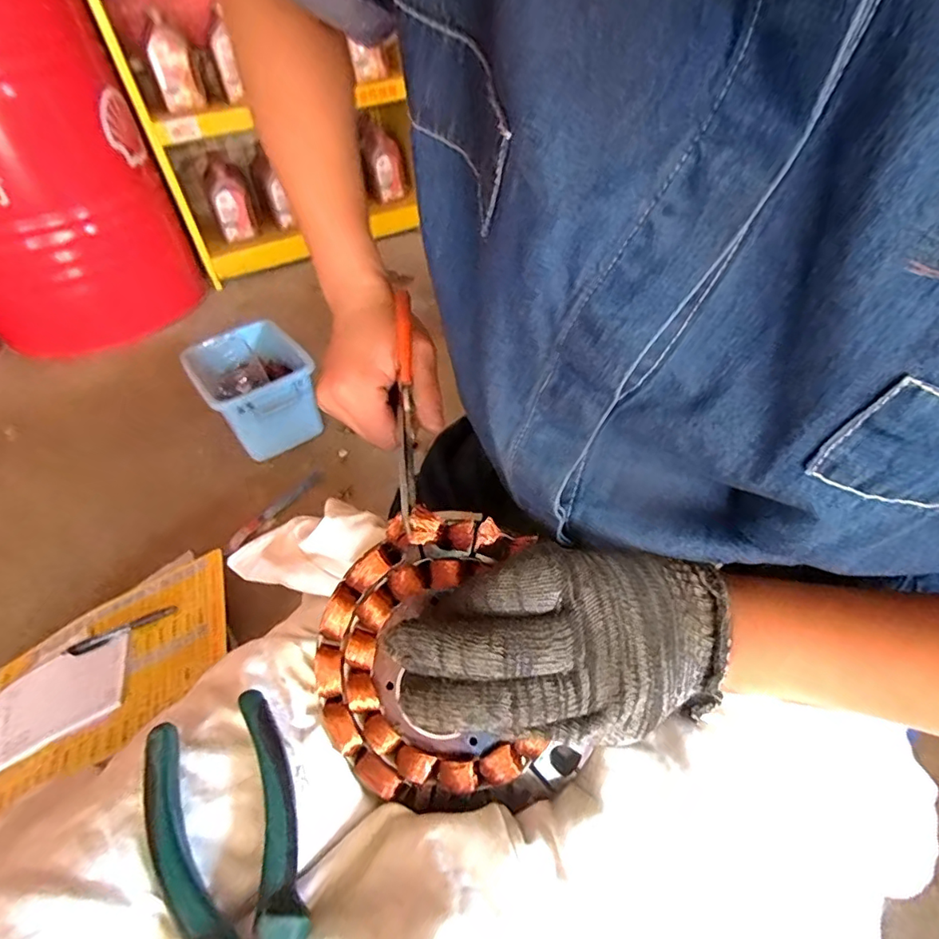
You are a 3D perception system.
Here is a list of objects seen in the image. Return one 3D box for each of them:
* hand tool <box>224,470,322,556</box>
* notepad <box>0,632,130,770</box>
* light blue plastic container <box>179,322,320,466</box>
[{"bbox_3d":[-0.338,0.069,0.915,0.027,0.012,0.215,21,49,28],"label":"hand tool"},{"bbox_3d":[-0.474,0.262,0.594,0.186,0.006,0.100,-28,52,-3],"label":"notepad"},{"bbox_3d":[-0.413,-0.155,1.034,0.198,0.187,0.241,-27,46,-20],"label":"light blue plastic container"}]

